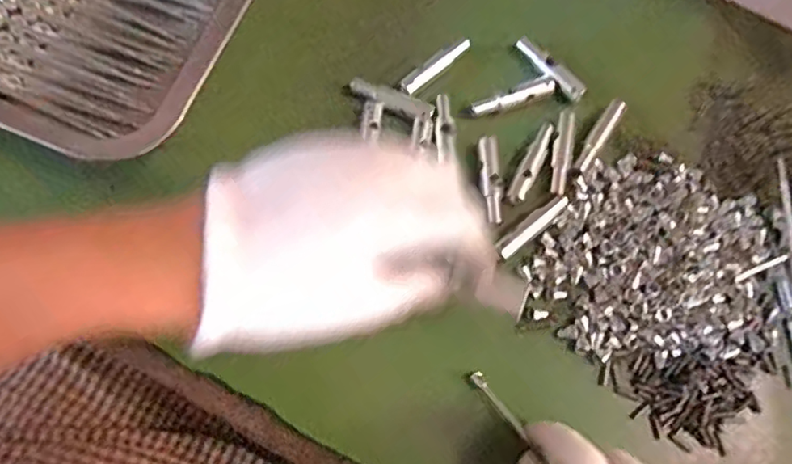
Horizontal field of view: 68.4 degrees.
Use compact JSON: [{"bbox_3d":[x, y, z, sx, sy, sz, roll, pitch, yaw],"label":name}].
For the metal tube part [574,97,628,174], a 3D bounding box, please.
[{"bbox_3d":[0.118,-0.056,0.338,0.009,0.006,0.051,35,75,8],"label":"metal tube part"}]

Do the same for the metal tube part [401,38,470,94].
[{"bbox_3d":[0.024,-0.099,0.349,0.050,0.010,0.009,-40,79,-12],"label":"metal tube part"}]

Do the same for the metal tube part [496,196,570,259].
[{"bbox_3d":[0.076,-0.004,0.320,0.051,0.005,0.010,-38,79,-12],"label":"metal tube part"}]

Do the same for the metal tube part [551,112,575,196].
[{"bbox_3d":[0.095,-0.046,0.332,0.011,0.004,0.051,10,74,1],"label":"metal tube part"}]

